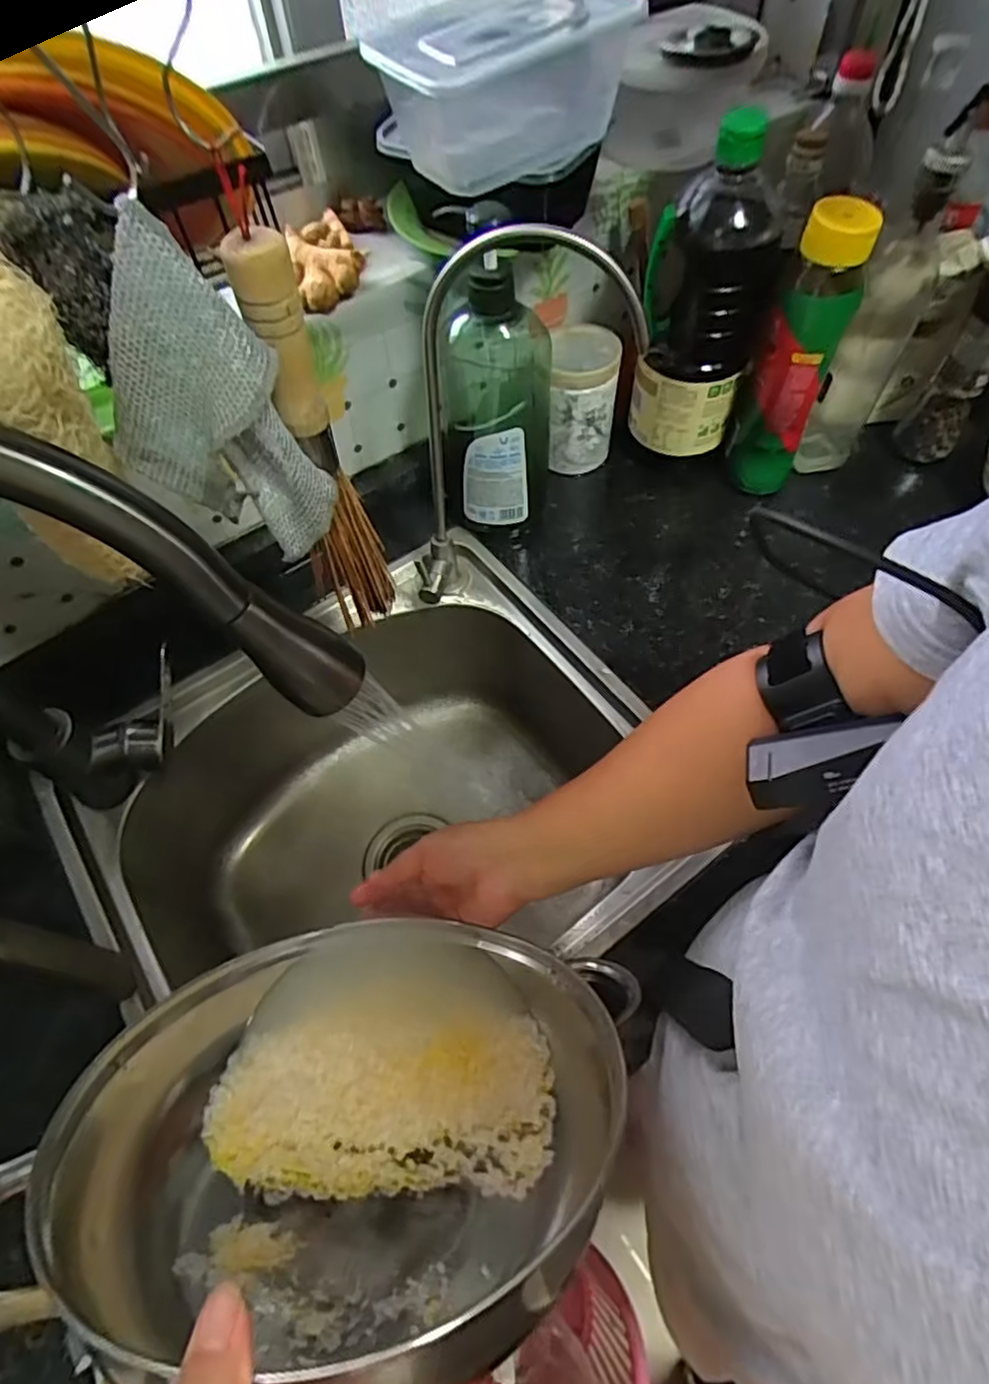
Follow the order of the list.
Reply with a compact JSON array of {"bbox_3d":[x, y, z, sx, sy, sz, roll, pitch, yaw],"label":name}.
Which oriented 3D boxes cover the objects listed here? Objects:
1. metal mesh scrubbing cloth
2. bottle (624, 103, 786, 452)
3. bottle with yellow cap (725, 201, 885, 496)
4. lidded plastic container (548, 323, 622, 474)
[{"bbox_3d":[-0.136,-0.134,0.320,0.071,0.159,0.055,5,59,6],"label":"metal mesh scrubbing cloth"},{"bbox_3d":[0.186,-0.347,0.589,0.093,0.258,0.071,-2,59,1],"label":"bottle"},{"bbox_3d":[0.270,-0.292,0.598,0.066,0.249,0.061,19,61,13],"label":"bottle with yellow cap"},{"bbox_3d":[0.090,-0.301,0.681,0.066,0.127,0.074,2,59,3],"label":"lidded plastic container"}]

